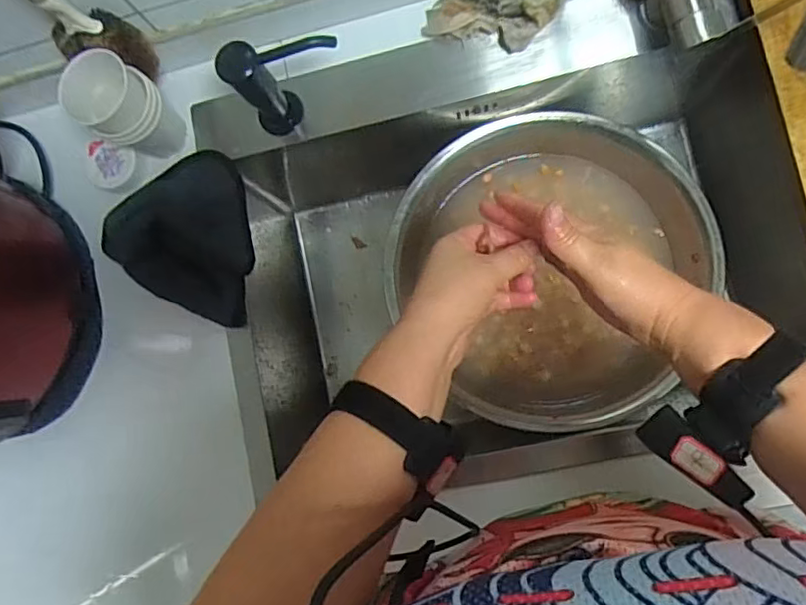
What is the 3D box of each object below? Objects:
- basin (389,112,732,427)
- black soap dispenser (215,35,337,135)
[{"bbox_3d":[0.165,-0.045,0.663,0.299,0.133,0.327,0,86,7],"label":"basin"},{"bbox_3d":[-0.102,-0.200,0.553,0.101,0.111,0.044,-4,86,7],"label":"black soap dispenser"}]

